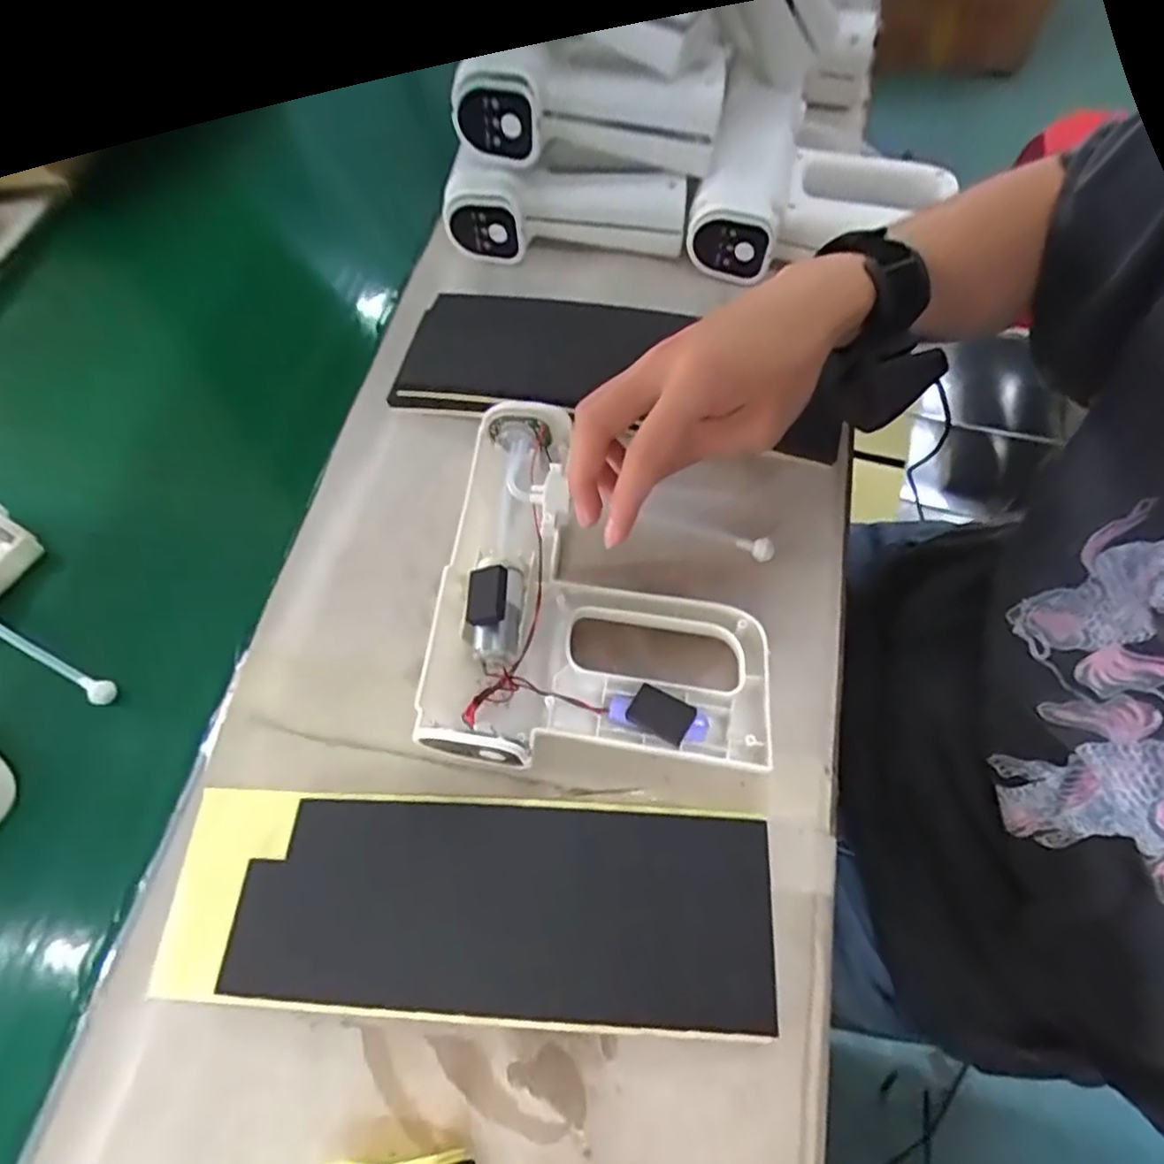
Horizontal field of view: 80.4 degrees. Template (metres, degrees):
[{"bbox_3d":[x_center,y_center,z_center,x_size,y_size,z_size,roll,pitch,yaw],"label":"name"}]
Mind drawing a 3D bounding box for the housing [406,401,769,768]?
[{"bbox_3d":[0.007,-0.001,0.391,0.187,0.040,0.221,3,63,4],"label":"housing"}]

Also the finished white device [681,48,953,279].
[{"bbox_3d":[0.176,-0.291,0.501,0.171,0.061,0.146,15,65,10],"label":"finished white device"}]

